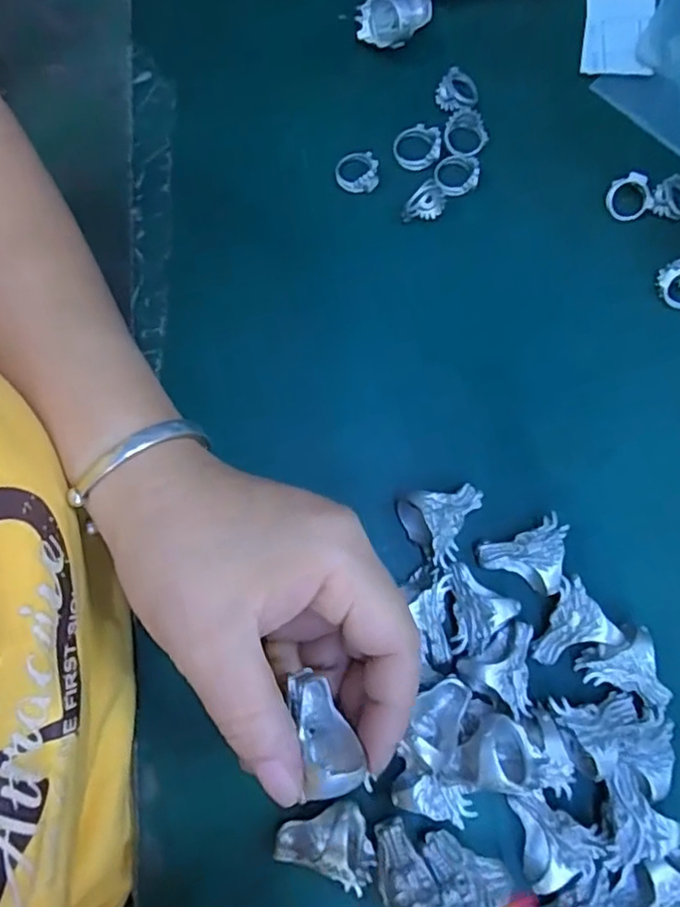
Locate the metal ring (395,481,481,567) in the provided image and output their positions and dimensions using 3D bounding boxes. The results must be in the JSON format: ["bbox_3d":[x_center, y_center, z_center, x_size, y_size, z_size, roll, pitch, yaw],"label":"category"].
[{"bbox_3d":[0.047,0.032,0.276,0.036,0.021,0.030,-13,79,-3],"label":"metal ring"}]

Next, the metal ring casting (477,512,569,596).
[{"bbox_3d":[0.084,0.048,0.274,0.037,0.017,0.029,-23,79,-5],"label":"metal ring casting"}]

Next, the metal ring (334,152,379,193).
[{"bbox_3d":[0.009,-0.143,0.316,0.021,0.007,0.020,0,78,0],"label":"metal ring"}]

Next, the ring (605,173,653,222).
[{"bbox_3d":[0.144,-0.128,0.312,0.018,0.011,0.020,-35,81,-7],"label":"ring"}]

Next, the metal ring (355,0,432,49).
[{"bbox_3d":[0.030,-0.222,0.323,0.041,0.021,0.020,-16,79,-4],"label":"metal ring"}]

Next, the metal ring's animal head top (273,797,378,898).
[{"bbox_3d":[-0.004,0.160,0.248,0.036,0.017,0.032,-31,82,-6],"label":"metal ring's animal head top"}]

